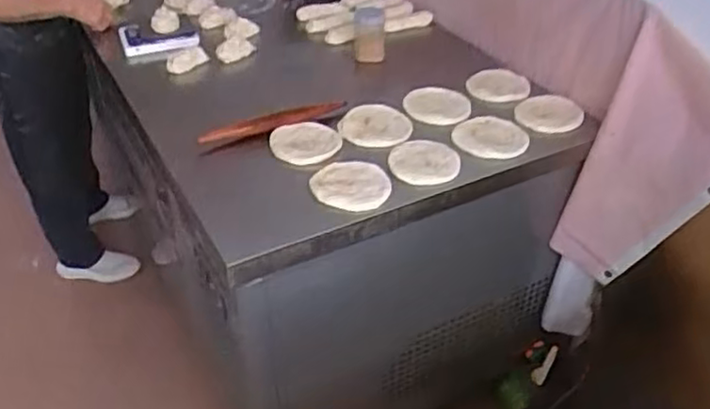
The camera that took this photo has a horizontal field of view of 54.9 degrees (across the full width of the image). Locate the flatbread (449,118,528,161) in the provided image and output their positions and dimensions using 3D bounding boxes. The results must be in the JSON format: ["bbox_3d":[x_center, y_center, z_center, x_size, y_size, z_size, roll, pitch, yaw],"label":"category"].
[{"bbox_3d":[0.253,-0.126,1.276,0.132,0.020,0.132,-1,37,1],"label":"flatbread"}]

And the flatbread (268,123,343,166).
[{"bbox_3d":[-0.090,-0.114,1.258,0.127,0.015,0.098,4,60,-3],"label":"flatbread"}]

